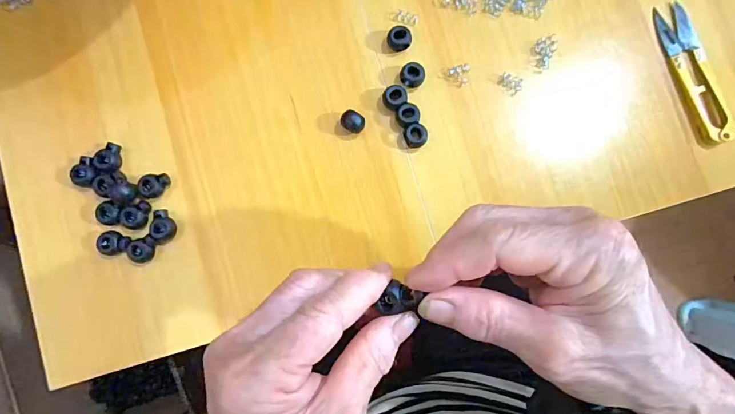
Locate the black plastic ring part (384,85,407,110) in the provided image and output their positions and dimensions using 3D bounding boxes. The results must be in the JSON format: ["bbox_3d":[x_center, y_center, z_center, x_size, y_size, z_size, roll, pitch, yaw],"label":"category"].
[{"bbox_3d":[0.020,-0.079,0.302,0.017,0.013,0.017,0,85,2],"label":"black plastic ring part"}]

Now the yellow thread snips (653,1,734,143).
[{"bbox_3d":[0.237,-0.098,0.298,0.024,0.008,0.106,-22,84,0],"label":"yellow thread snips"}]

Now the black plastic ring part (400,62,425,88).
[{"bbox_3d":[0.033,-0.096,0.304,0.017,0.013,0.014,-1,84,2],"label":"black plastic ring part"}]

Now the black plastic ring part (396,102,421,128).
[{"bbox_3d":[0.029,-0.066,0.300,0.018,0.013,0.015,-24,84,0],"label":"black plastic ring part"}]

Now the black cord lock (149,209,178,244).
[{"bbox_3d":[-0.148,0.015,0.301,0.015,0.012,0.024,15,85,4],"label":"black cord lock"}]

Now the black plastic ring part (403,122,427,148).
[{"bbox_3d":[0.035,-0.051,0.300,0.017,0.013,0.016,0,85,2],"label":"black plastic ring part"}]

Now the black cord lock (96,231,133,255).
[{"bbox_3d":[-0.182,0.027,0.299,0.023,0.010,0.016,7,85,3],"label":"black cord lock"}]

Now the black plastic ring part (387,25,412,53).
[{"bbox_3d":[0.023,-0.123,0.305,0.017,0.016,0.014,0,85,2],"label":"black plastic ring part"}]

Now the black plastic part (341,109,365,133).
[{"bbox_3d":[-0.010,-0.061,0.302,0.017,0.014,0.014,28,86,5],"label":"black plastic part"}]

